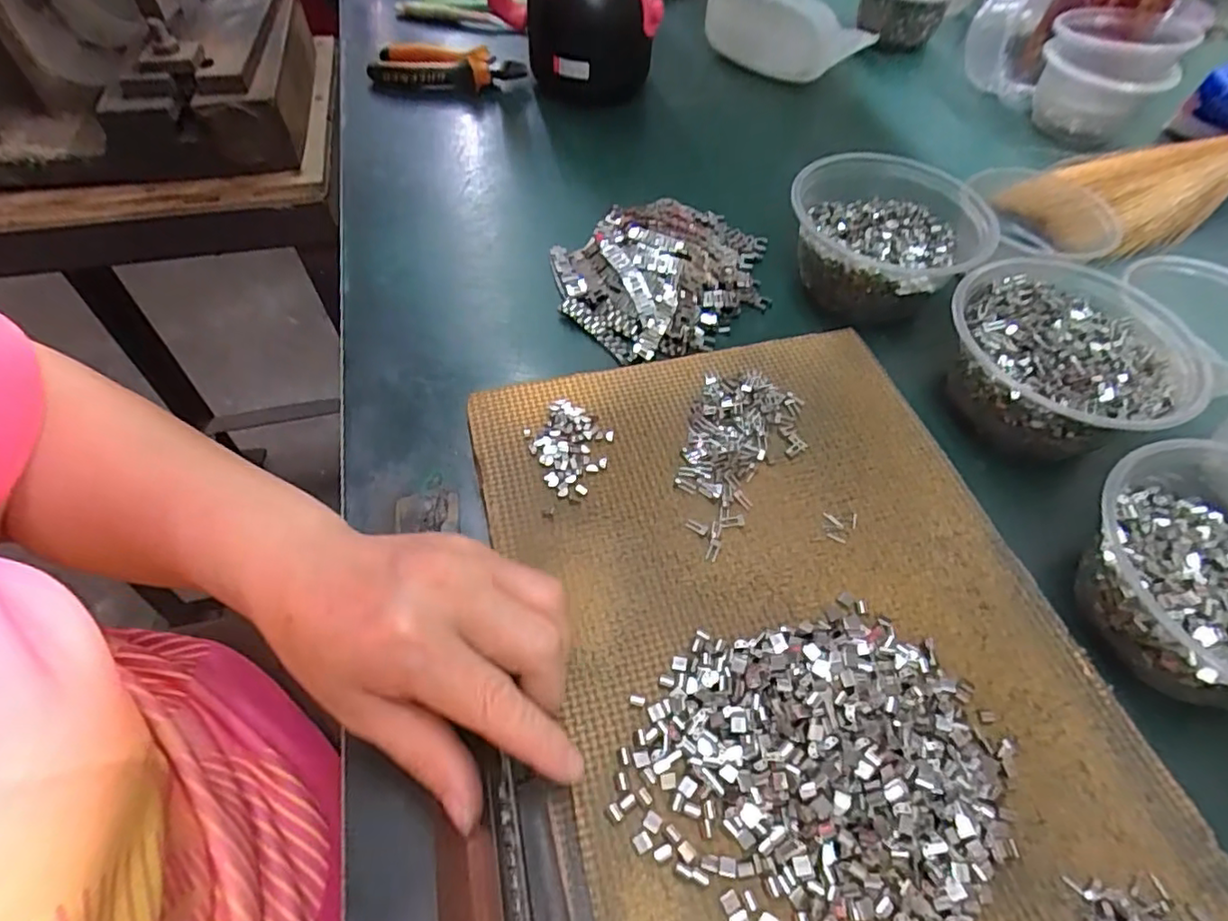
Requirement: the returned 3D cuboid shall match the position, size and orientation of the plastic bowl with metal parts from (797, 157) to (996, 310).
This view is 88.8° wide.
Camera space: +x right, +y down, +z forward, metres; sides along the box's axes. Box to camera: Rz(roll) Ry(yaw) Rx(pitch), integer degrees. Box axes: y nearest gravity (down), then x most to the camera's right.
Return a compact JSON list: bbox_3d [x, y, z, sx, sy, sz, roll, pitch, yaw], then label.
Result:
[{"bbox_3d":[0.192,-0.160,0.451,0.128,0.057,0.123,12,55,6],"label":"plastic bowl with metal parts"}]

